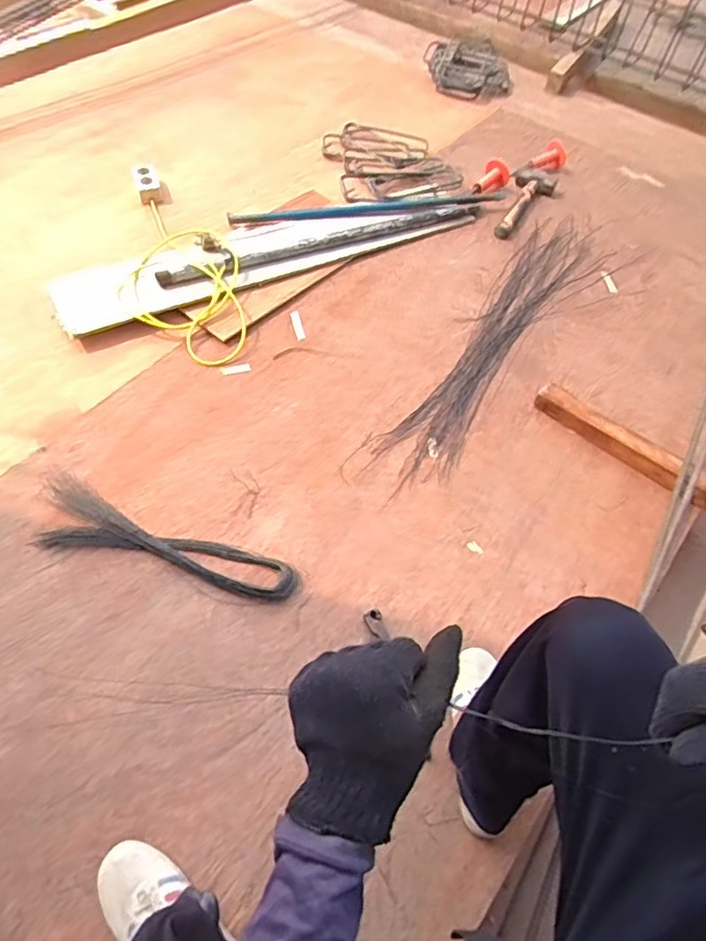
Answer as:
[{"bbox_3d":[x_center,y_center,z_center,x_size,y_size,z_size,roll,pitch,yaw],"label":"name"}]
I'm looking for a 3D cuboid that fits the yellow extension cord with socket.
[{"bbox_3d":[-0.397,-0.522,1.374,0.250,0.068,0.685,-7,57,-8],"label":"yellow extension cord with socket"}]

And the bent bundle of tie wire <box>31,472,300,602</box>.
[{"bbox_3d":[-0.318,0.123,0.950,0.461,0.046,0.135,21,57,10],"label":"bent bundle of tie wire"}]

